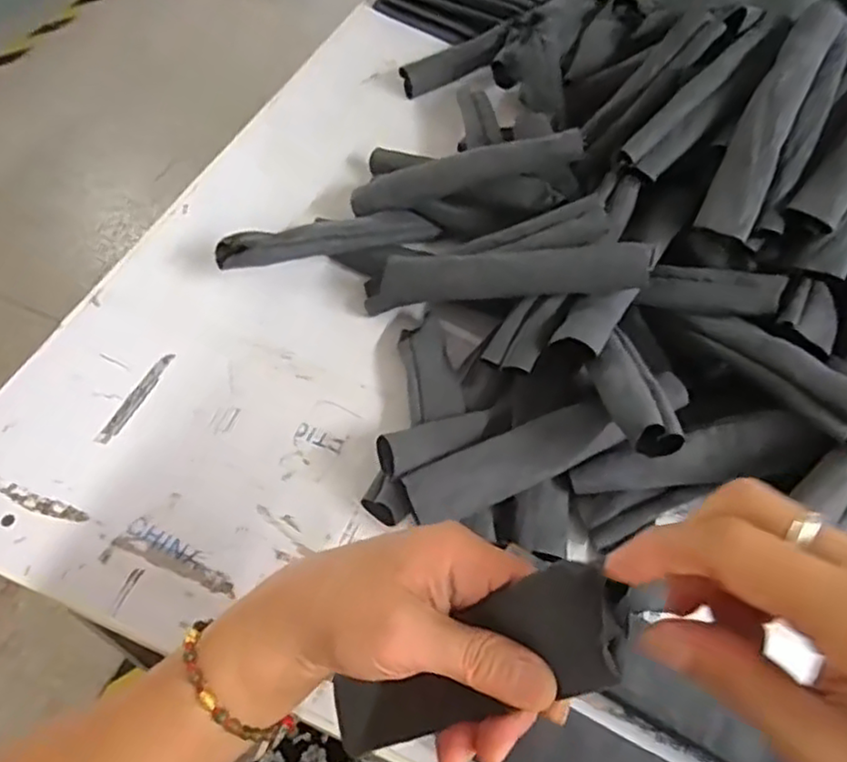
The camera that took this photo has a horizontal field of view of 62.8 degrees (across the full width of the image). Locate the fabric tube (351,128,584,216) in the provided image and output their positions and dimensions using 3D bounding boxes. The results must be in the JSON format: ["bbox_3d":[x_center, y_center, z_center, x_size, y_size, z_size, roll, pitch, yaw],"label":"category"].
[{"bbox_3d":[0.031,-0.165,0.547,0.182,0.029,0.022,-11,53,17],"label":"fabric tube"}]

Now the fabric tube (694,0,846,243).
[{"bbox_3d":[0.241,-0.184,0.479,0.036,0.023,0.191,25,81,14],"label":"fabric tube"}]

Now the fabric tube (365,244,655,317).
[{"bbox_3d":[0.050,-0.072,0.484,0.205,0.040,0.024,-1,52,24],"label":"fabric tube"}]

